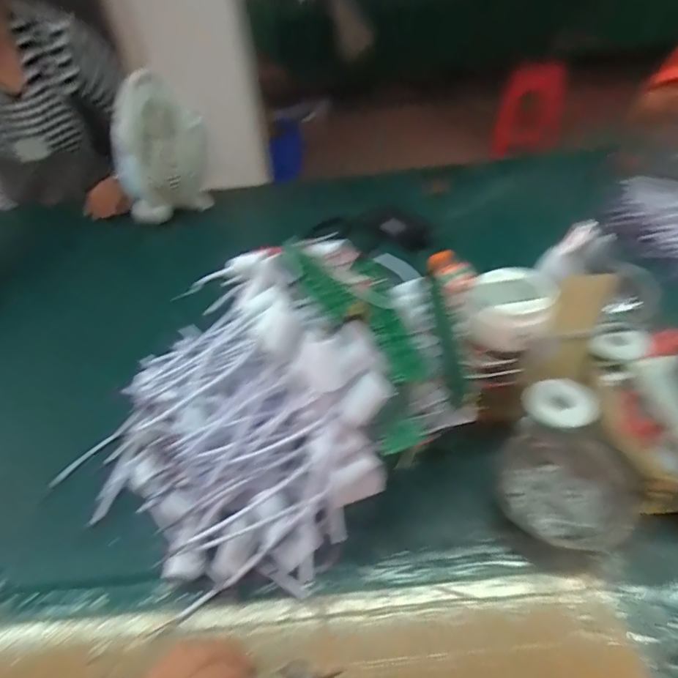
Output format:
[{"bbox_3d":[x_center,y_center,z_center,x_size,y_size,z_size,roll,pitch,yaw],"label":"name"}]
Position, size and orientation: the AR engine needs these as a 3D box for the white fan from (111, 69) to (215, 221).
[{"bbox_3d":[-0.363,-0.386,0.966,0.149,0.260,0.205,2,43,7],"label":"white fan"}]

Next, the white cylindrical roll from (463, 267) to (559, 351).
[{"bbox_3d":[0.177,-0.032,0.477,0.077,0.048,0.079,-3,43,3],"label":"white cylindrical roll"}]

